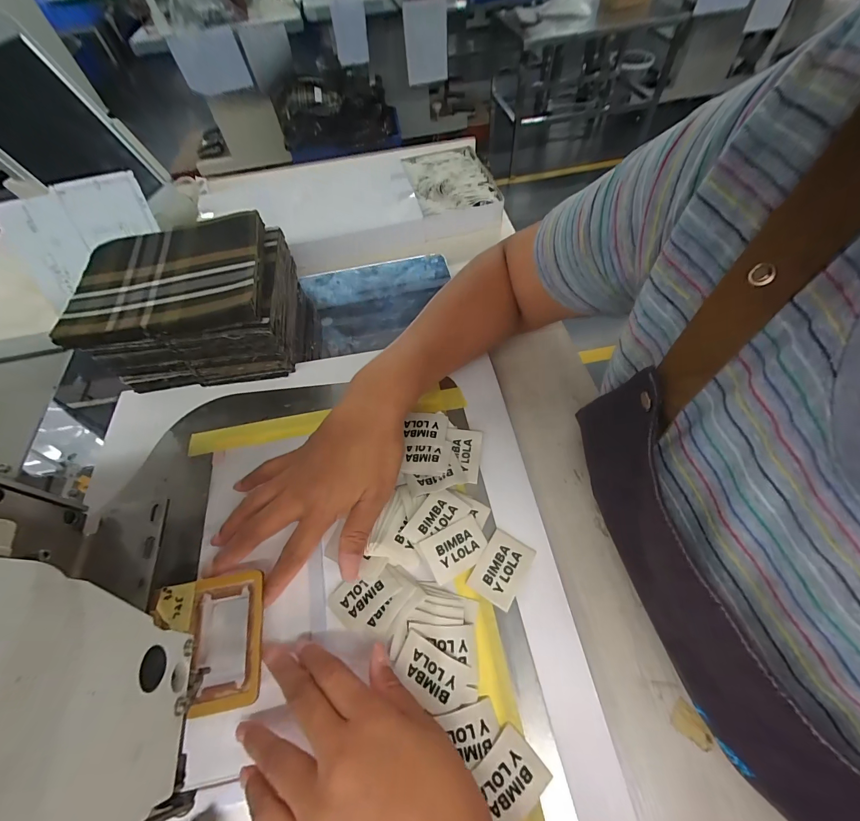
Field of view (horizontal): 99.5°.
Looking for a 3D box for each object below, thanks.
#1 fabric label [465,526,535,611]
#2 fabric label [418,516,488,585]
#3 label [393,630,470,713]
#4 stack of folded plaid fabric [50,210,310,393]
[{"bbox_3d":[0.054,0.118,0.275,0.034,0.004,0.048,28,65,20],"label":"fabric label"},{"bbox_3d":[0.020,0.105,0.277,0.048,0.004,0.033,-22,74,-25],"label":"fabric label"},{"bbox_3d":[0.001,0.171,0.237,0.047,0.007,0.030,23,63,18],"label":"label"},{"bbox_3d":[-0.238,-0.110,0.377,0.179,0.085,0.151,-8,58,-1],"label":"stack of folded plaid fabric"}]

